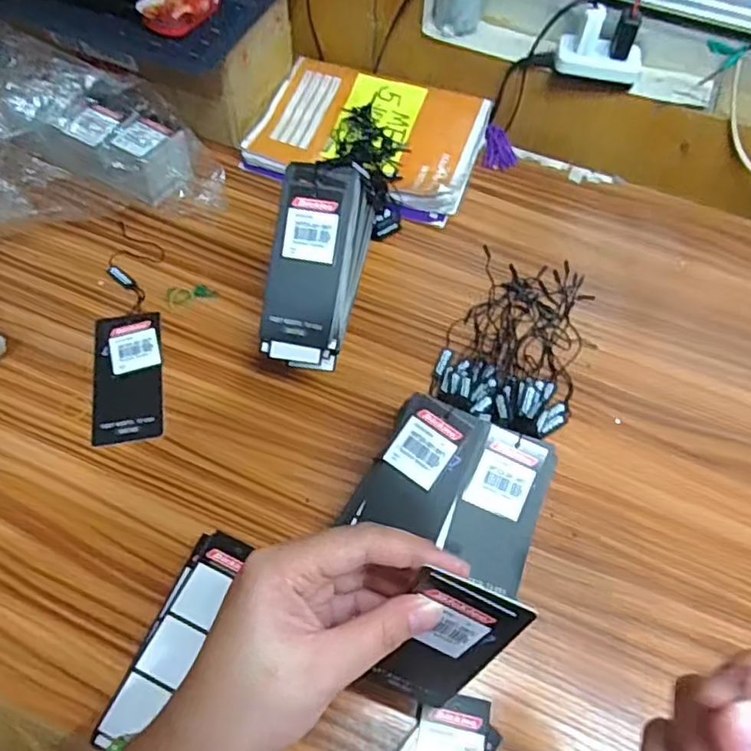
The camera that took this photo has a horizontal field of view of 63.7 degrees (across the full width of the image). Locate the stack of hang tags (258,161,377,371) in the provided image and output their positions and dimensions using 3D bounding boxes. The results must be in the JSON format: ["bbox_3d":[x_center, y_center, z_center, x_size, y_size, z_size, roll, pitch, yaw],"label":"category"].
[{"bbox_3d":[-0.043,-0.082,0.440,0.057,0.101,0.149,12,61,5],"label":"stack of hang tags"}]

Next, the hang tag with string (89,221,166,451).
[{"bbox_3d":[-0.191,-0.041,0.470,0.049,0.004,0.196,-8,62,-6],"label":"hang tag with string"}]

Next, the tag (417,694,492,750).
[{"bbox_3d":[0.043,0.204,0.333,0.038,0.004,0.050,13,62,2],"label":"tag"}]

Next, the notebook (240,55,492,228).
[{"bbox_3d":[-0.005,-0.231,0.572,0.206,0.025,0.153,21,62,9],"label":"notebook"}]

